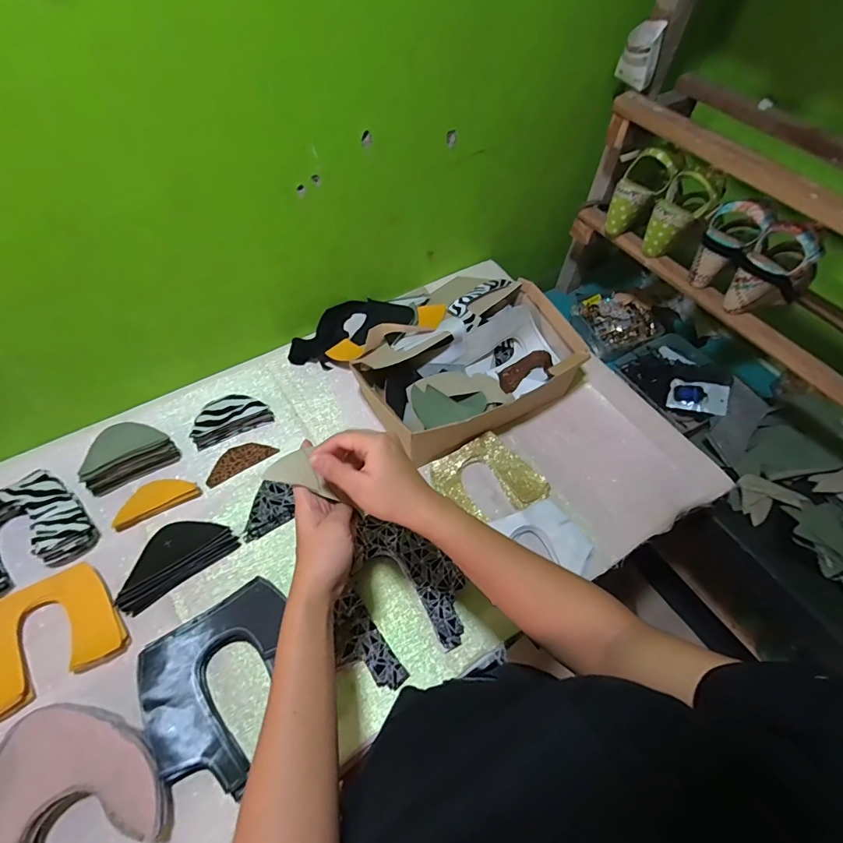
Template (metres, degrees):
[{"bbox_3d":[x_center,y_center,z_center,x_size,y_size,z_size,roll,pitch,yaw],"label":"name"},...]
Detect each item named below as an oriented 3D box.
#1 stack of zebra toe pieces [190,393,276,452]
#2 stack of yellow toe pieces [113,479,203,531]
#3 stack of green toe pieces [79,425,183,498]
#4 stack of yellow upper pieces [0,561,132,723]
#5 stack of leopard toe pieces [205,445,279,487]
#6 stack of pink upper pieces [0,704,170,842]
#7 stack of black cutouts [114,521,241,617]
[{"bbox_3d":[-0.297,-0.008,0.690,0.116,0.042,0.052,-25,61,-19],"label":"stack of zebra toe pieces"},{"bbox_3d":[-0.372,0.105,0.623,0.106,0.011,0.053,-26,62,-20],"label":"stack of yellow toe pieces"},{"bbox_3d":[-0.419,0.044,0.629,0.122,0.068,0.051,-26,62,-20],"label":"stack of green toe pieces"},{"bbox_3d":[-0.445,0.254,0.522,0.155,0.033,0.128,-29,63,-21],"label":"stack of yellow upper pieces"},{"bbox_3d":[-0.278,0.058,0.678,0.105,0.007,0.042,-31,64,-22],"label":"stack of leopard toe pieces"},{"bbox_3d":[-0.353,0.372,0.442,0.168,0.061,0.176,-30,63,-22],"label":"stack of pink upper pieces"},{"bbox_3d":[-0.320,0.175,0.574,0.142,0.032,0.070,-36,66,-24],"label":"stack of black cutouts"}]

